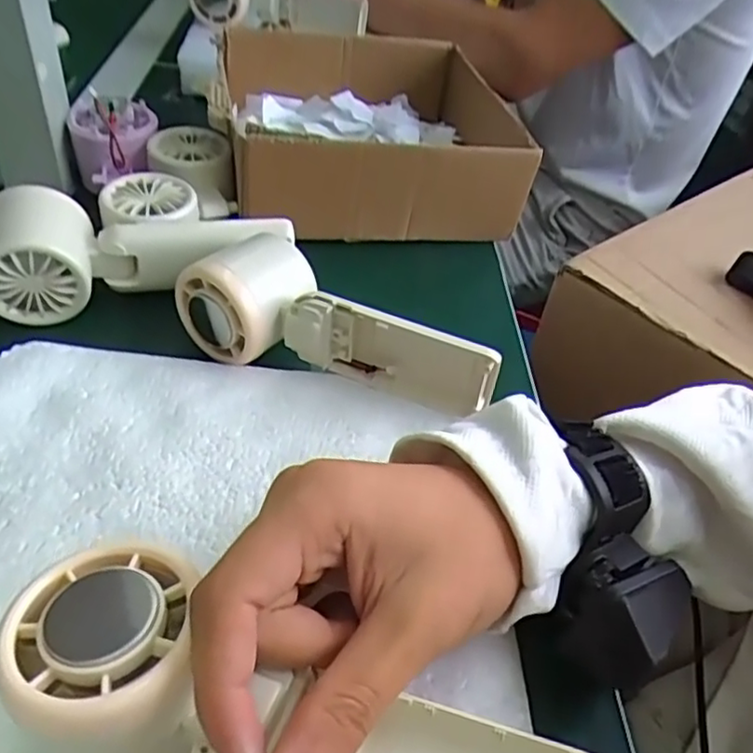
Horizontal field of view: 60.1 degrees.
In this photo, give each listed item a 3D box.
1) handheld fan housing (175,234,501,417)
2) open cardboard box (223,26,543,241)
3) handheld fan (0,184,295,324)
[{"bbox_3d":[-0.021,-0.022,0.332,0.166,0.045,0.061,23,44,12],"label":"handheld fan housing"},{"bbox_3d":[-0.001,-0.199,0.505,0.215,0.075,0.236,-3,46,-13],"label":"open cardboard box"},{"bbox_3d":[-0.127,-0.072,0.366,0.160,0.046,0.069,-1,45,-13],"label":"handheld fan"}]

